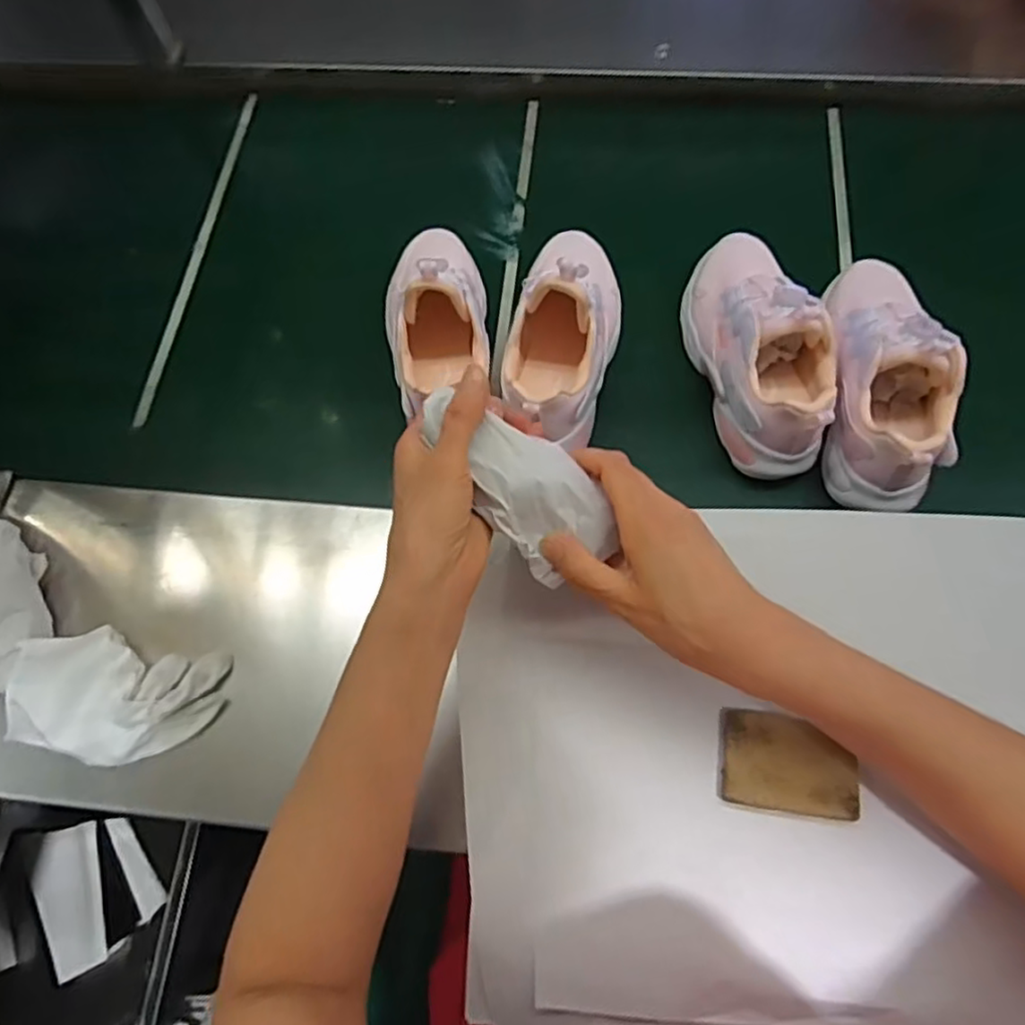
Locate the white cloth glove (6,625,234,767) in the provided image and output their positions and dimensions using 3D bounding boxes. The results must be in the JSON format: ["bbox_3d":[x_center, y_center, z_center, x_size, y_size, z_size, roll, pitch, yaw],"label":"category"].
[{"bbox_3d":[-0.282,0.129,0.474,0.142,0.039,0.086,5,69,5],"label":"white cloth glove"}]

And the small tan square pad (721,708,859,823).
[{"bbox_3d":[0.157,0.144,0.388,0.075,0.014,0.052,7,69,6],"label":"small tan square pad"}]

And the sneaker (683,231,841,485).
[{"bbox_3d":[0.199,-0.145,0.551,0.080,0.103,0.223,-11,69,-1],"label":"sneaker"}]

